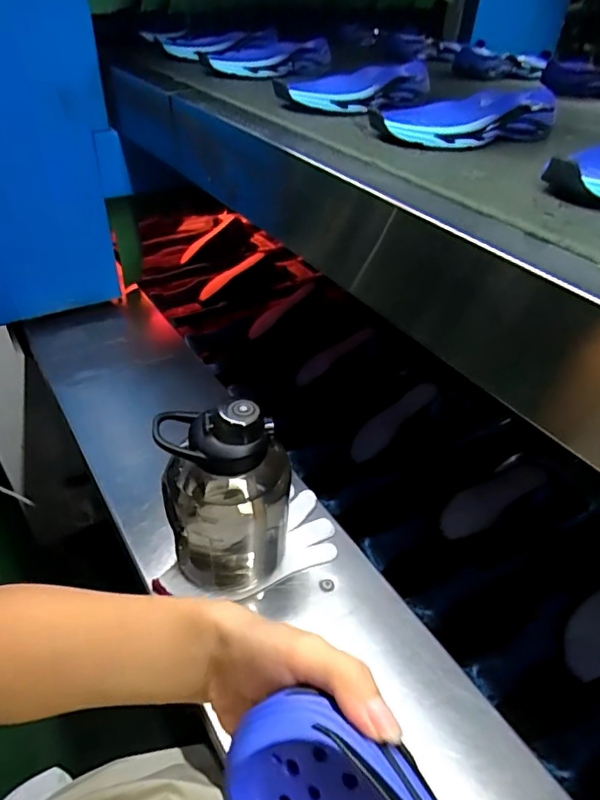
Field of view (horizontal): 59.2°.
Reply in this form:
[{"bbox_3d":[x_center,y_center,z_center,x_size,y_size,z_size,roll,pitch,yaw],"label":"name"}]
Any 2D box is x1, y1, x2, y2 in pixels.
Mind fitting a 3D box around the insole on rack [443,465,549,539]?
[{"bbox_3d":[0.261,0.133,0.725,0.181,0.009,0.055,-25,45,-25],"label":"insole on rack"}]

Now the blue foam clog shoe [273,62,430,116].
[{"bbox_3d":[0.080,-0.399,0.674,0.243,0.036,0.086,-29,48,-26],"label":"blue foam clog shoe"}]

